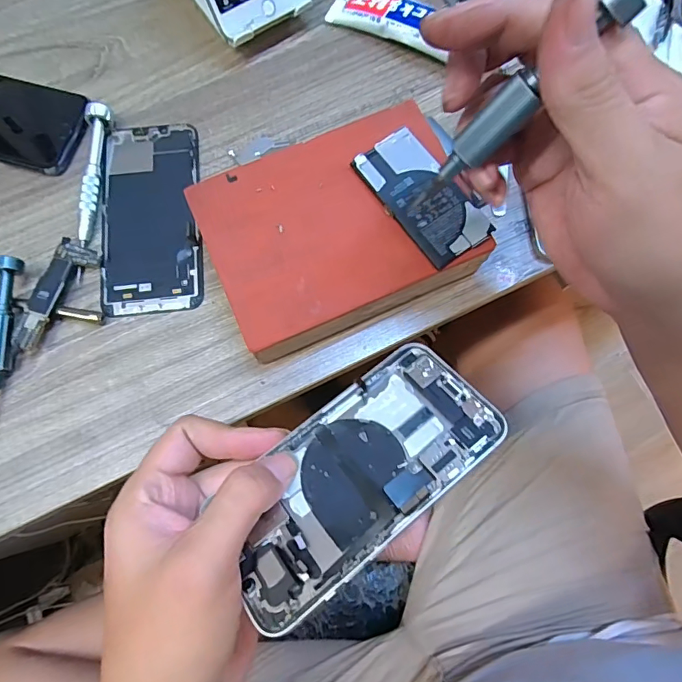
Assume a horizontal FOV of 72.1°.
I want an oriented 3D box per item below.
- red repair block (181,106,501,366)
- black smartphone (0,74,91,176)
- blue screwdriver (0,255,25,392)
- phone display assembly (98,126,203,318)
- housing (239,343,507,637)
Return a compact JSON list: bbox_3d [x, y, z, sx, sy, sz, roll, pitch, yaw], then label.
[{"bbox_3d":[-0.003,-0.070,0.303,0.155,0.043,0.120,-23,78,-5],"label":"red repair block"},{"bbox_3d":[-0.253,-0.166,0.343,0.134,0.005,0.065,15,78,4],"label":"black smartphone"},{"bbox_3d":[-0.215,-0.002,0.297,0.012,0.021,0.104,2,77,1],"label":"blue screwdriver"},{"bbox_3d":[-0.132,-0.088,0.327,0.067,0.006,0.141,-6,77,-1],"label":"phone display assembly"},{"bbox_3d":[0.008,0.063,0.231,0.141,0.006,0.072,-38,58,-12],"label":"housing"}]

